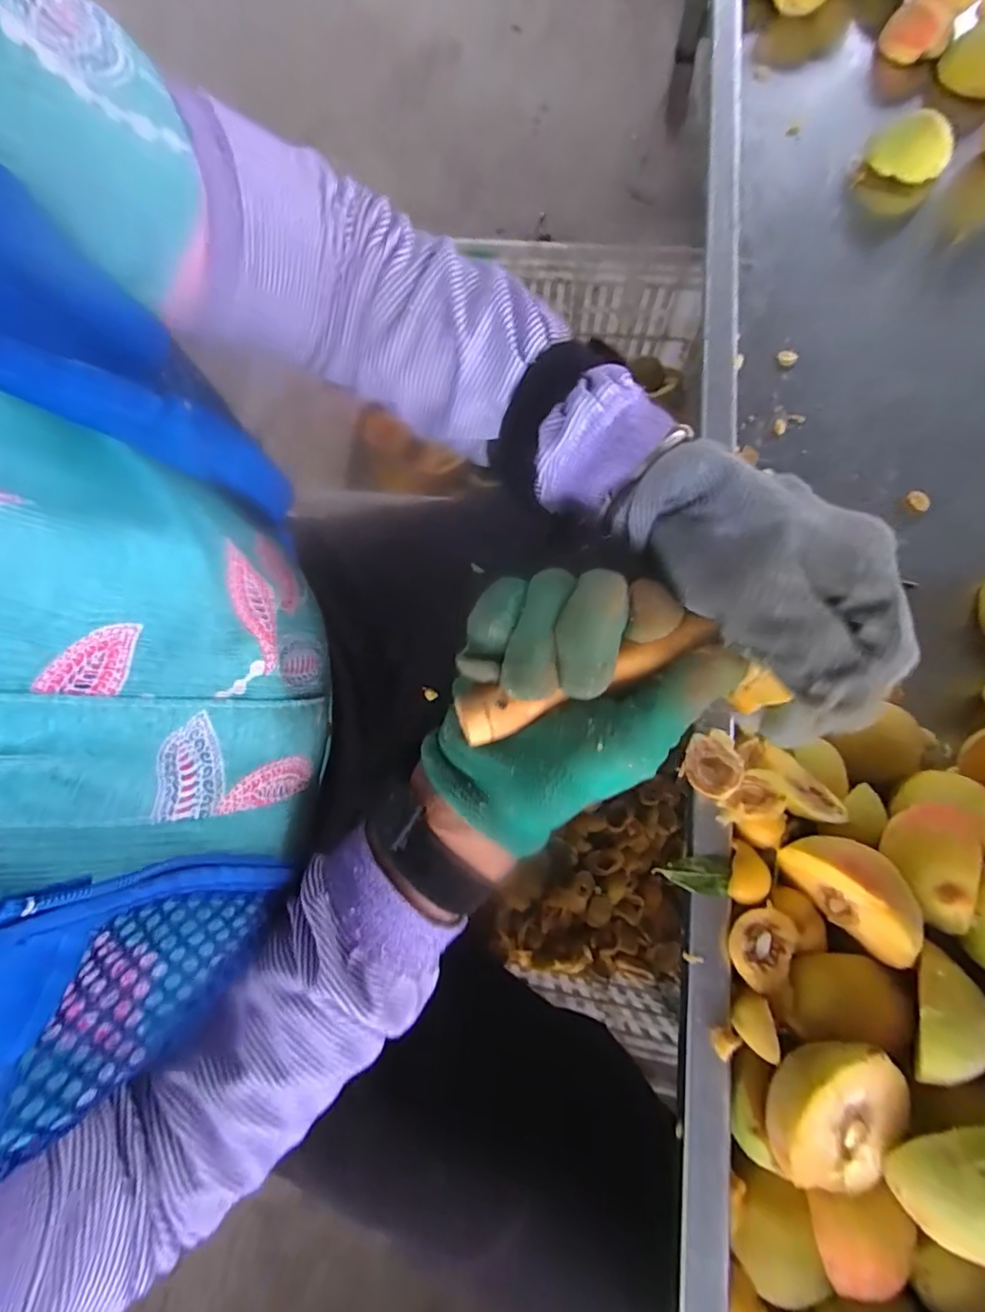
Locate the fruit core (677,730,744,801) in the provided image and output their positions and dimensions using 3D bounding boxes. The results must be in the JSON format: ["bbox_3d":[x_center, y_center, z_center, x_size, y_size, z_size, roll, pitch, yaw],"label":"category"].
[{"bbox_3d":[0.119,0.058,0.301,0.029,0.017,0.037,24,76,9],"label":"fruit core"}]

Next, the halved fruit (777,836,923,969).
[{"bbox_3d":[0.176,0.110,0.265,0.030,0.051,0.064,-40,76,-9],"label":"halved fruit"}]

